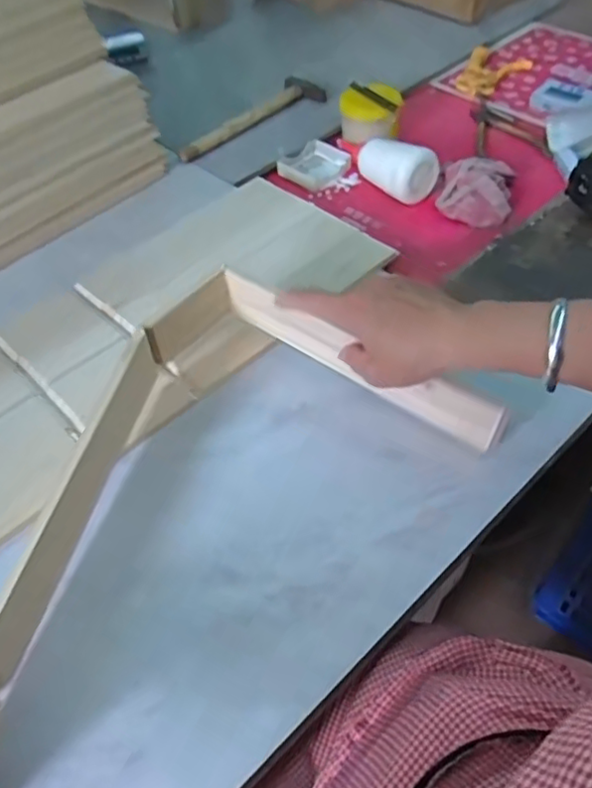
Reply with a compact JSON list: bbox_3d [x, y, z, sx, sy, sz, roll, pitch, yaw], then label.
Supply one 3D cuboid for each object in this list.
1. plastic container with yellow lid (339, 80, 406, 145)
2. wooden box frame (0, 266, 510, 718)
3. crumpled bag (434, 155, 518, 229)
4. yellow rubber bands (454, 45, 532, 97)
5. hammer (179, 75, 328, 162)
[{"bbox_3d":[0.100,-0.379,0.851,0.082,0.057,0.071,2,50,5],"label":"plastic container with yellow lid"},{"bbox_3d":[-0.074,0.027,0.511,0.438,0.085,0.250,-27,53,-17],"label":"wooden box frame"},{"bbox_3d":[0.215,-0.248,0.745,0.084,0.036,0.109,11,52,13],"label":"crumpled bag"},{"bbox_3d":[0.304,-0.500,0.965,0.087,0.022,0.136,22,55,20],"label":"yellow rubber bands"},{"bbox_3d":[-0.066,-0.393,0.887,0.065,0.021,0.251,36,61,29],"label":"hammer"}]

